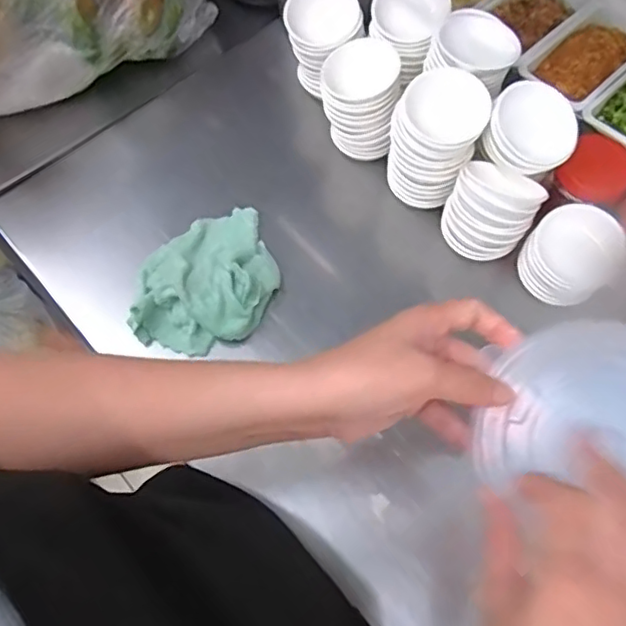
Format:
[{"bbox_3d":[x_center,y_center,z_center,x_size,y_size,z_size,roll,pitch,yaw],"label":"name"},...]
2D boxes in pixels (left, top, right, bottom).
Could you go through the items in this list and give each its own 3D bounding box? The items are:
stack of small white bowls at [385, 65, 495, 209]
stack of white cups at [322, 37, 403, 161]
[{"bbox_3d":[0.112,-0.160,0.550,0.080,0.108,0.071,20,68,10],"label":"stack of small white bowls"},{"bbox_3d":[0.045,-0.206,0.578,0.072,0.095,0.069,2,66,2],"label":"stack of white cups"}]

